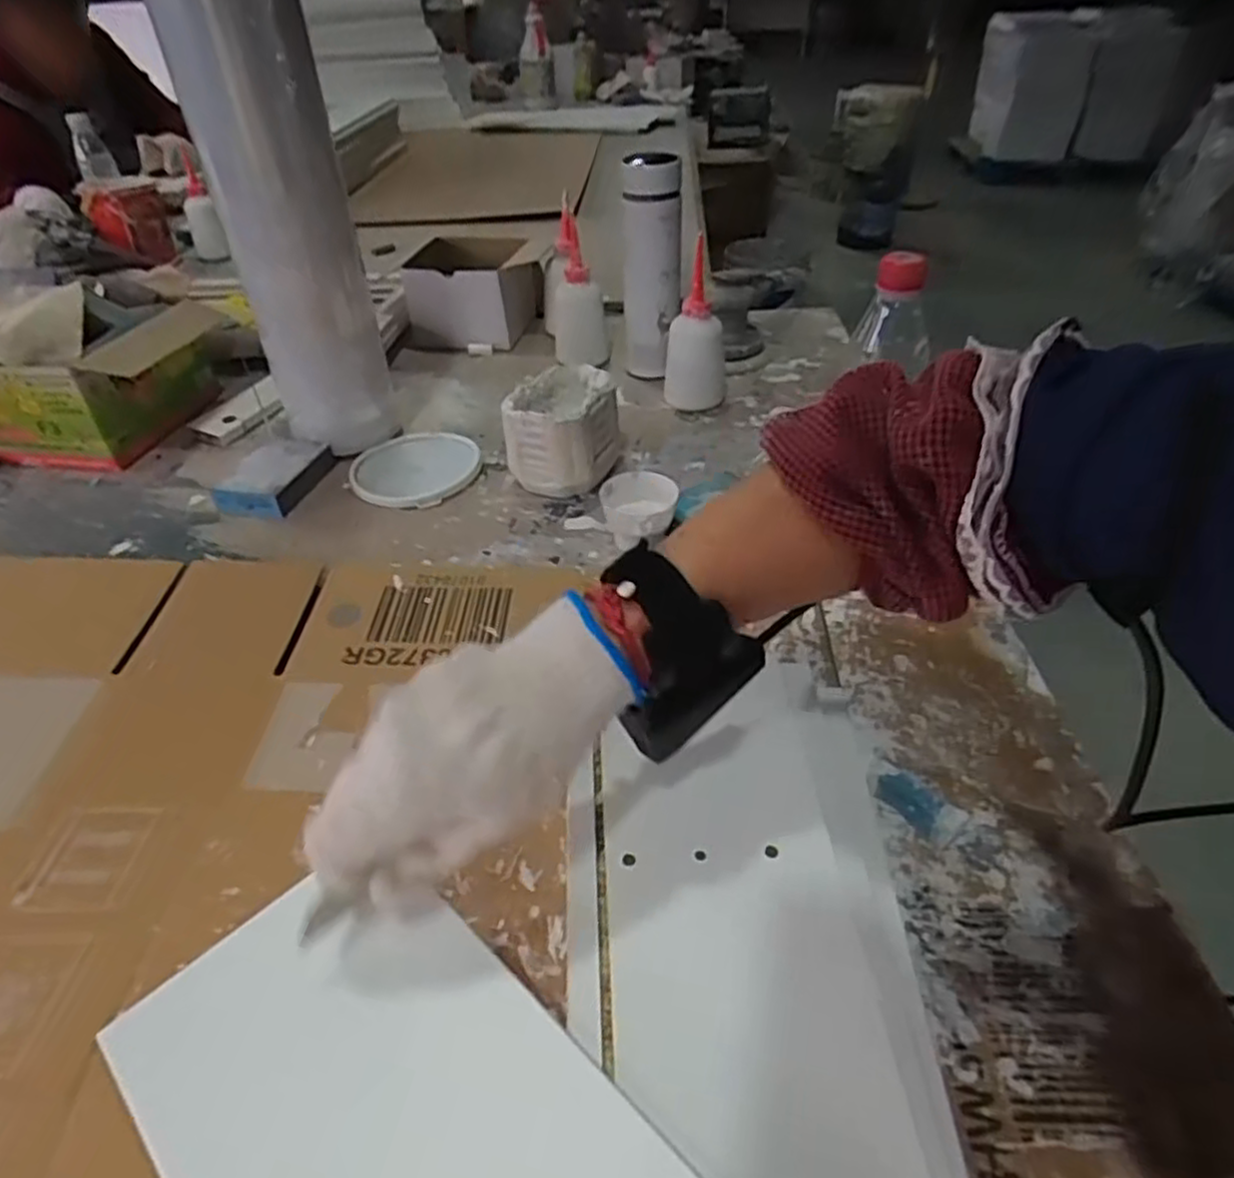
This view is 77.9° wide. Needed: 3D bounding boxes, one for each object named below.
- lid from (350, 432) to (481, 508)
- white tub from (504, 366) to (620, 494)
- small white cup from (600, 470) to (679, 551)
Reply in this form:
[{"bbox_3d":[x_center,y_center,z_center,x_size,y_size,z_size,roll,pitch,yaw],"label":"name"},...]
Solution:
[{"bbox_3d":[-0.197,-0.120,0.747,0.112,0.015,0.117,-1,40,1],"label":"lid"},{"bbox_3d":[-0.046,-0.148,0.718,0.086,0.088,0.113,14,42,17],"label":"white tub"},{"bbox_3d":[0.018,-0.061,0.642,0.062,0.048,0.066,-1,40,1],"label":"small white cup"}]

